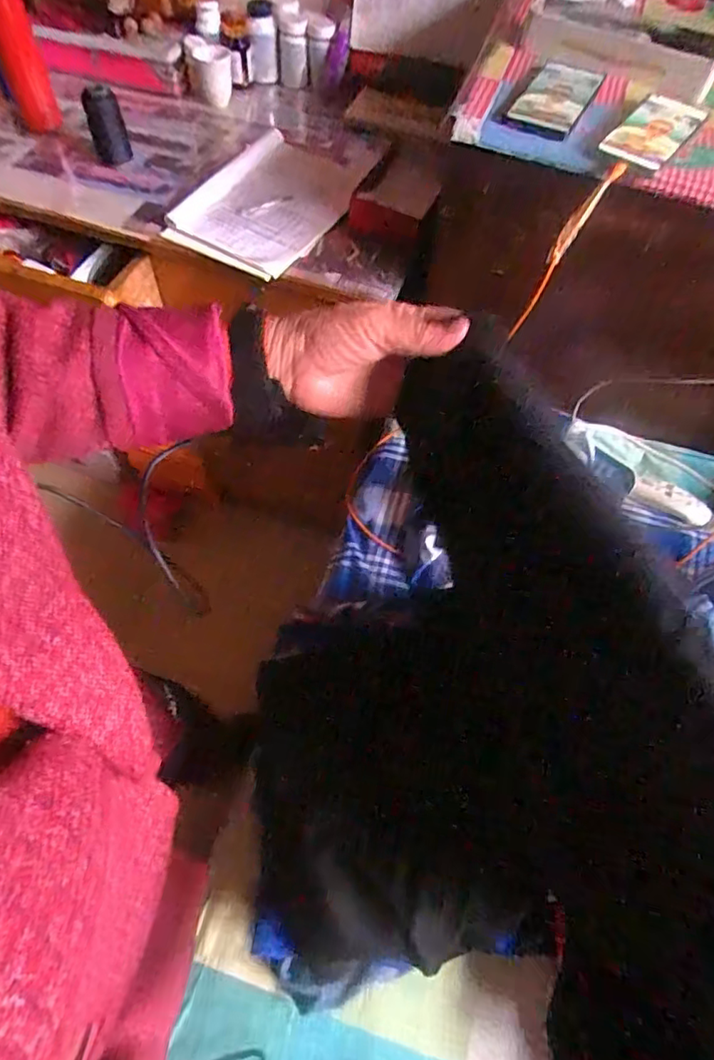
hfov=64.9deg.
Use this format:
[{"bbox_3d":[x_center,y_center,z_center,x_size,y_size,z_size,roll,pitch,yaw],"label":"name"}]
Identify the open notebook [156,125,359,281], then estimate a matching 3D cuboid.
[{"bbox_3d":[-0.128,-0.493,0.836,0.217,0.034,0.279,32,63,14],"label":"open notebook"}]

